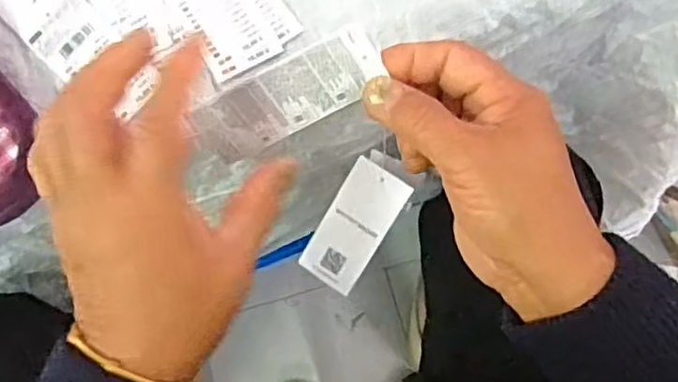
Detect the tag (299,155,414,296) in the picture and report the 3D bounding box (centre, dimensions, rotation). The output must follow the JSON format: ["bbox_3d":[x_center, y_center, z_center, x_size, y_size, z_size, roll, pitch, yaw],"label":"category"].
[{"bbox_3d":[0.011,0.025,0.474,0.044,0.007,0.095,33,110,8],"label":"tag"}]

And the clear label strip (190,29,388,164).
[{"bbox_3d":[-0.024,-0.045,0.318,0.092,0.039,0.005,-26,39,17],"label":"clear label strip"}]

